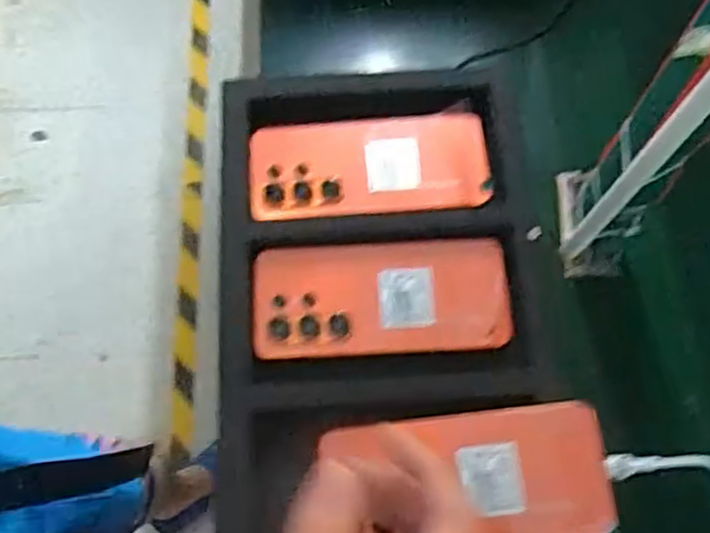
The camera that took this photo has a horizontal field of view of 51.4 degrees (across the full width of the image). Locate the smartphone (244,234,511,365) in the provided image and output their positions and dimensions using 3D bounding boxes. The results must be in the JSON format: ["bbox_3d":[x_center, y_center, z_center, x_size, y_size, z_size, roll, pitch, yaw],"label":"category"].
[{"bbox_3d":[0.016,0.022,0.506,0.172,0.009,0.080,-2,69,-2],"label":"smartphone"}]

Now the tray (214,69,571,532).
[{"bbox_3d":[0.025,0.148,0.458,0.222,0.036,0.628,-3,69,-2],"label":"tray"}]

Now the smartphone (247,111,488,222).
[{"bbox_3d":[0.010,-0.074,0.541,0.171,0.011,0.080,-3,69,-2],"label":"smartphone"}]

